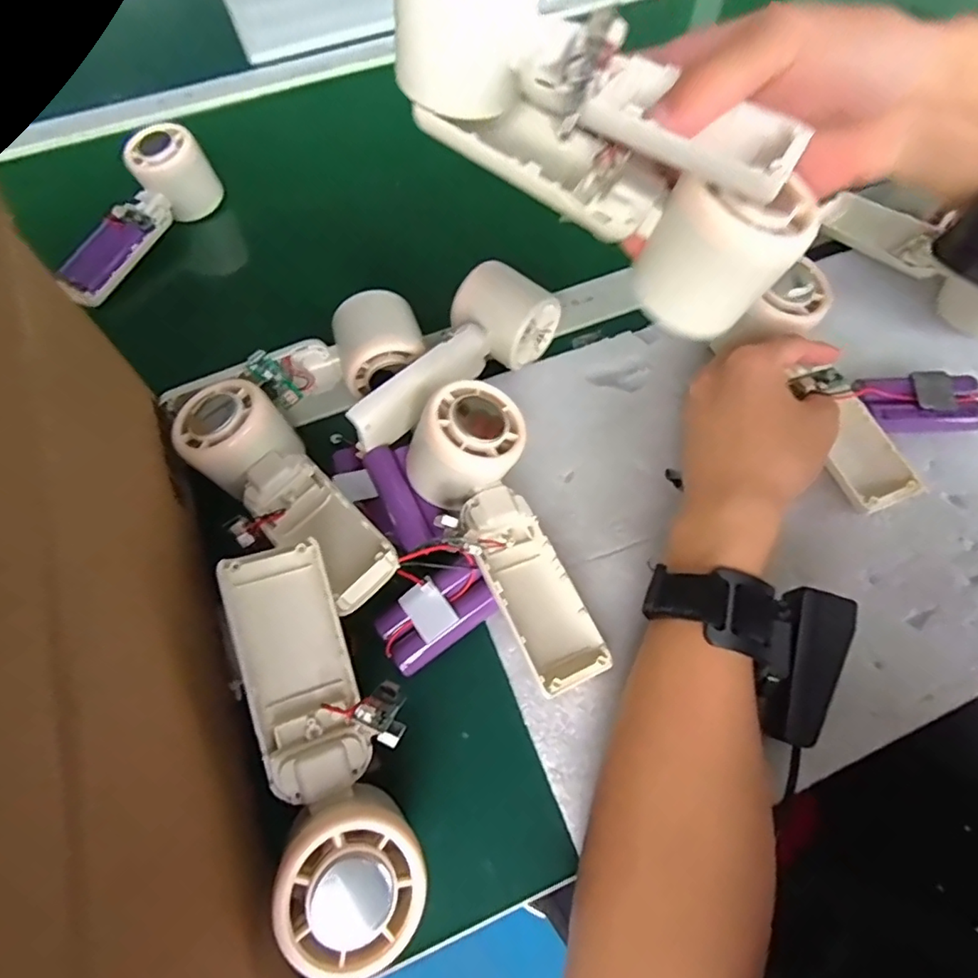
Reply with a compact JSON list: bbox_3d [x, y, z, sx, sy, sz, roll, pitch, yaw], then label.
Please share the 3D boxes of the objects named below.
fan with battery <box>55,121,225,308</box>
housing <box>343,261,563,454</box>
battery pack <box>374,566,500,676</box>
[{"bbox_3d":[-0.292,-0.221,0.477,0.045,0.060,0.166,25,77,16],"label":"fan with battery"},{"bbox_3d":[-0.023,-0.081,0.363,0.054,0.048,0.161,35,67,20],"label":"housing"},{"bbox_3d":[-0.027,0.066,0.302,0.061,0.018,0.035,-33,64,-15],"label":"battery pack"}]

